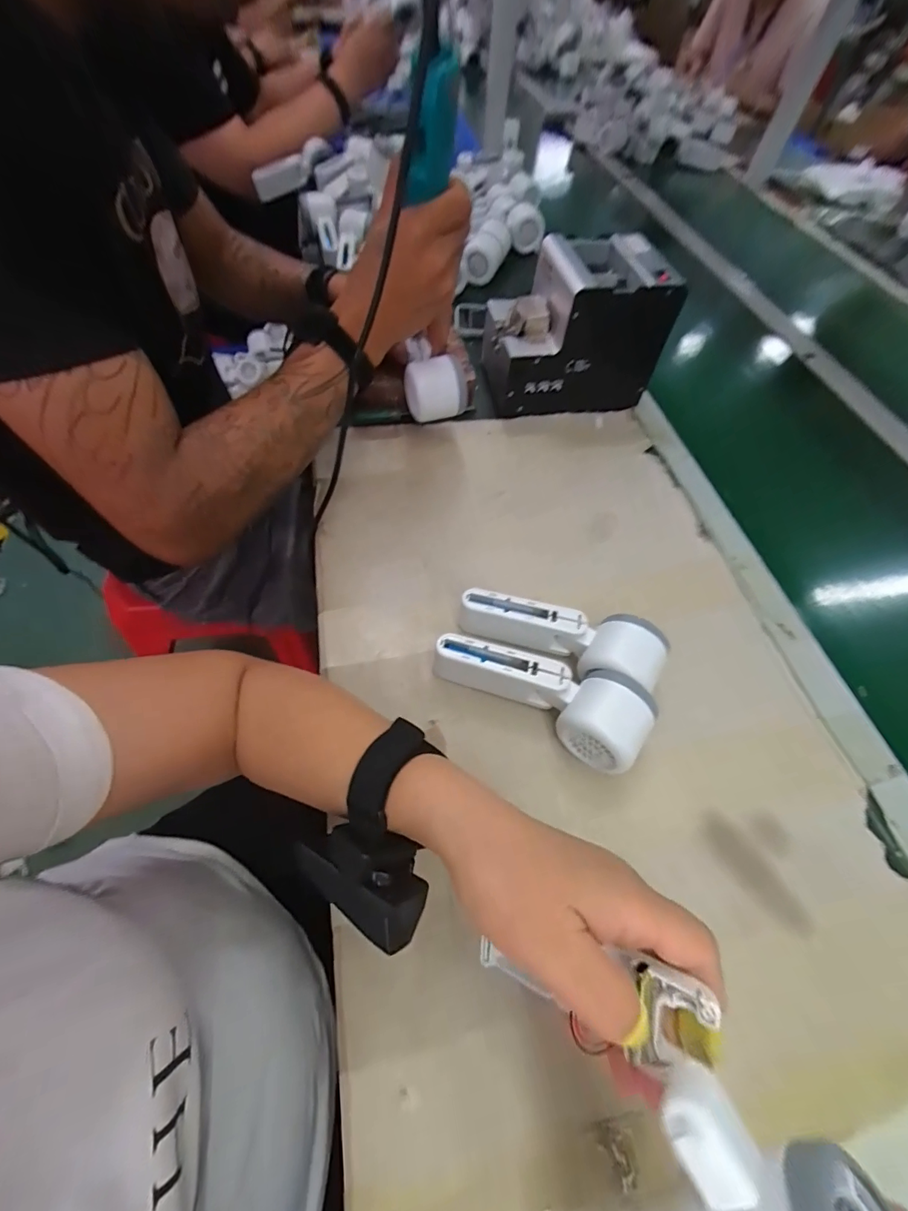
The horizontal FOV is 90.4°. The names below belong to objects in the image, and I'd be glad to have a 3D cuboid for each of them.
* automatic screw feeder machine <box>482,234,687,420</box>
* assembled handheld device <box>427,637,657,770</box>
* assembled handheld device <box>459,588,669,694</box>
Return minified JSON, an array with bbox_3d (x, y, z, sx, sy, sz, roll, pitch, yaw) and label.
[{"bbox_3d":[0.141,-0.334,0.546,0.186,0.143,0.127,-3,59,-8],"label":"automatic screw feeder machine"},{"bbox_3d":[0.067,0.060,0.348,0.159,0.053,0.059,30,60,12],"label":"assembled handheld device"},{"bbox_3d":[0.085,0.026,0.373,0.159,0.050,0.050,18,58,5],"label":"assembled handheld device"}]

